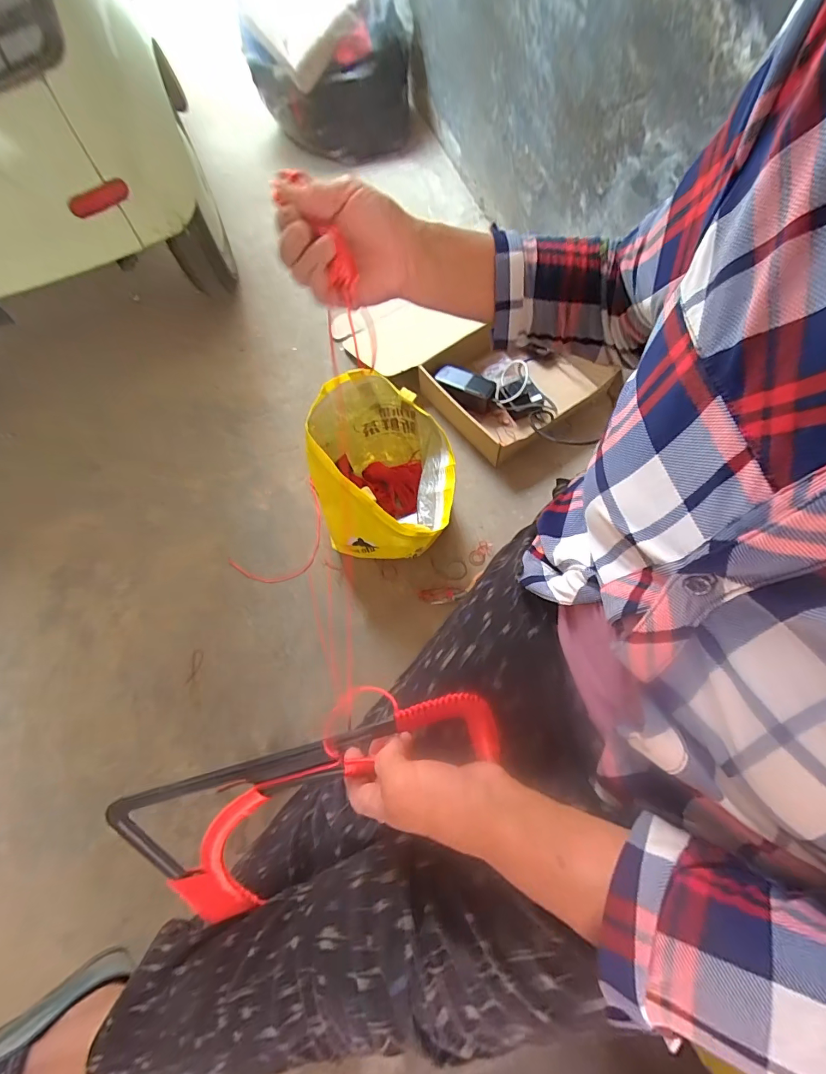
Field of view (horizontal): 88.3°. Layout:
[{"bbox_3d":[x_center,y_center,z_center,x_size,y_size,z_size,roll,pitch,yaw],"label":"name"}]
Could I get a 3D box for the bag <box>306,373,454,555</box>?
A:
[{"bbox_3d":[-0.050,-0.088,0.721,0.216,0.235,0.273,-21,66,-7],"label":"bag"}]

